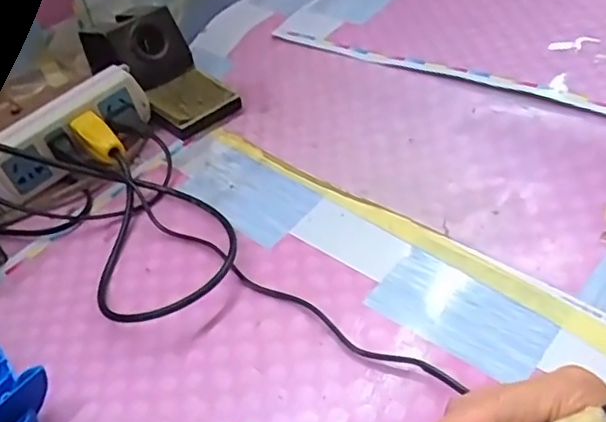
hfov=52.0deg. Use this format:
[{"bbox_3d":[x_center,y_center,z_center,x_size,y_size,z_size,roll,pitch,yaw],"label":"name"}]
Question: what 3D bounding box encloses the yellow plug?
[{"bbox_3d":[-0.169,-0.063,0.509,0.022,0.016,0.053,-37,66,-27],"label":"yellow plug"}]

